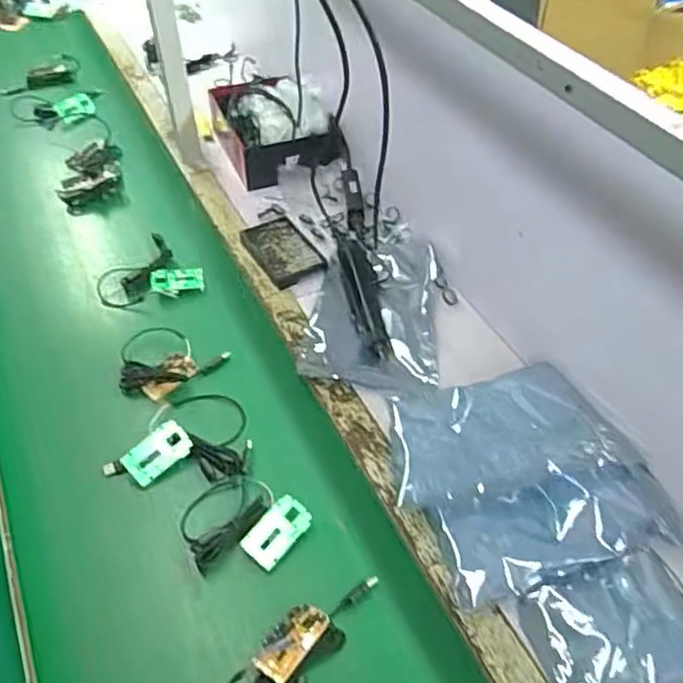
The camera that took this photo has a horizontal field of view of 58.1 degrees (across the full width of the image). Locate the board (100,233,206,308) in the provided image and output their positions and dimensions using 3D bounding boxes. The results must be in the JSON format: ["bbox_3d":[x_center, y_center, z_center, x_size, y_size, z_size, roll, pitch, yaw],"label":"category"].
[{"bbox_3d":[-0.310,-0.099,0.973,0.142,0.027,0.157,-37,63,-26],"label":"board"}]

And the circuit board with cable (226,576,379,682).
[{"bbox_3d":[-0.034,0.307,0.627,0.067,0.036,0.179,36,60,21],"label":"circuit board with cable"}]

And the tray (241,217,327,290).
[{"bbox_3d":[-0.096,-0.145,1.010,0.096,0.022,0.143,-25,59,-20],"label":"tray"}]

